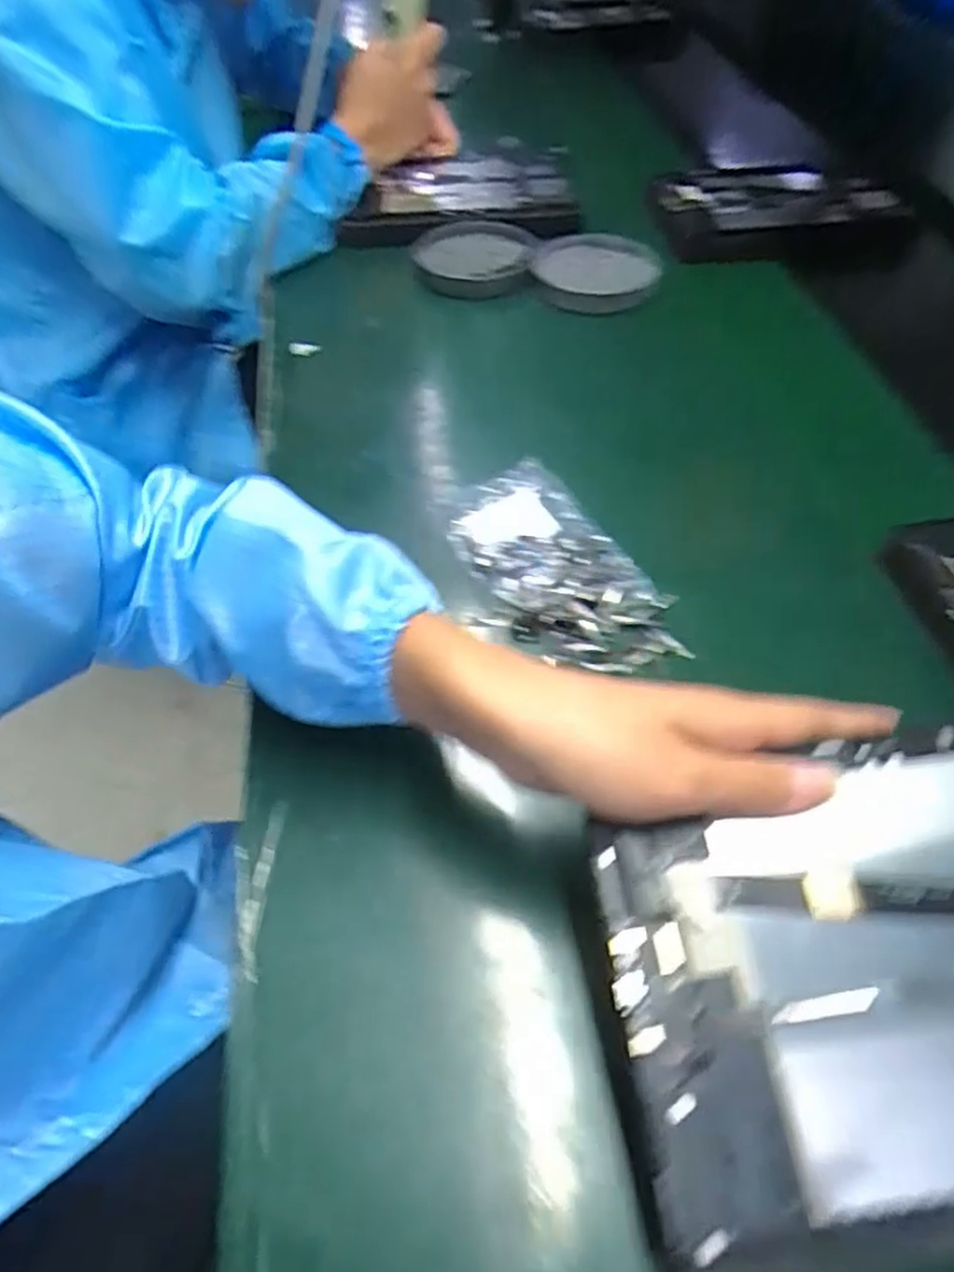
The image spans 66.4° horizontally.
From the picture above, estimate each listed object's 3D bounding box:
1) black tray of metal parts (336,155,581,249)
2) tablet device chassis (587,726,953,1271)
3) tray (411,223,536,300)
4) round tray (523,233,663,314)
[{"bbox_3d":[-0.017,-0.478,0.792,0.240,0.031,0.196,3,52,-1],"label":"black tray of metal parts"},{"bbox_3d":[0.165,0.111,0.250,0.238,0.009,0.152,-9,63,-2],"label":"tablet device chassis"},{"bbox_3d":[-0.004,-0.372,0.720,0.113,0.027,0.108,1,52,-2],"label":"tray"},{"bbox_3d":[0.111,-0.348,0.691,0.121,0.016,0.117,1,52,-2],"label":"round tray"}]

